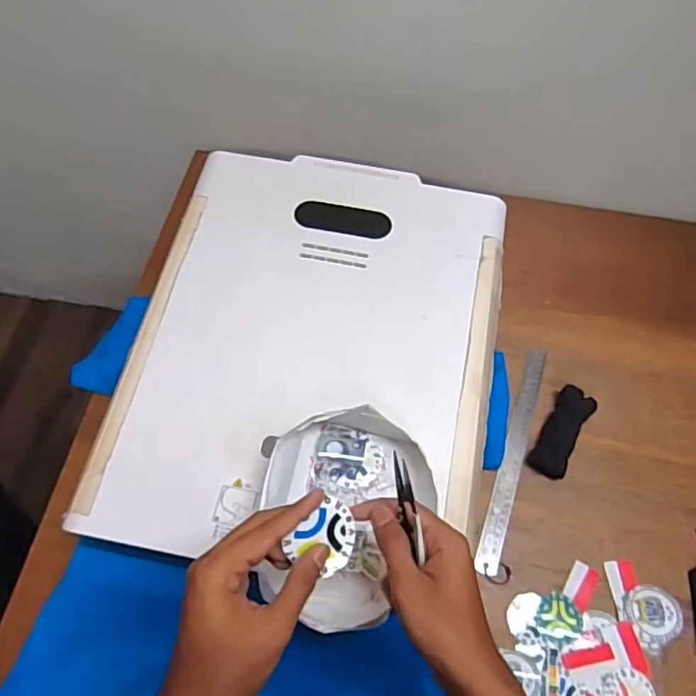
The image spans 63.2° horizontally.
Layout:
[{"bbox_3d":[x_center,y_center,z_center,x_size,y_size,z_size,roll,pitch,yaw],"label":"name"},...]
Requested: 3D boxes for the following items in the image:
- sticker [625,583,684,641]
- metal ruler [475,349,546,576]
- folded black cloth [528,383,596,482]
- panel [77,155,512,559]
[{"bbox_3d":[0.366,0.315,0.675,0.062,0.004,0.060,-2,64,3],"label":"sticker"},{"bbox_3d":[0.226,0.143,0.763,0.036,0.009,0.324,19,65,7],"label":"metal ruler"},{"bbox_3d":[0.288,0.114,0.760,0.048,0.028,0.125,30,67,11],"label":"folded black cloth"},{"bbox_3d":[-0.033,-0.014,0.646,0.395,0.028,0.497,10,64,6],"label":"panel"}]

